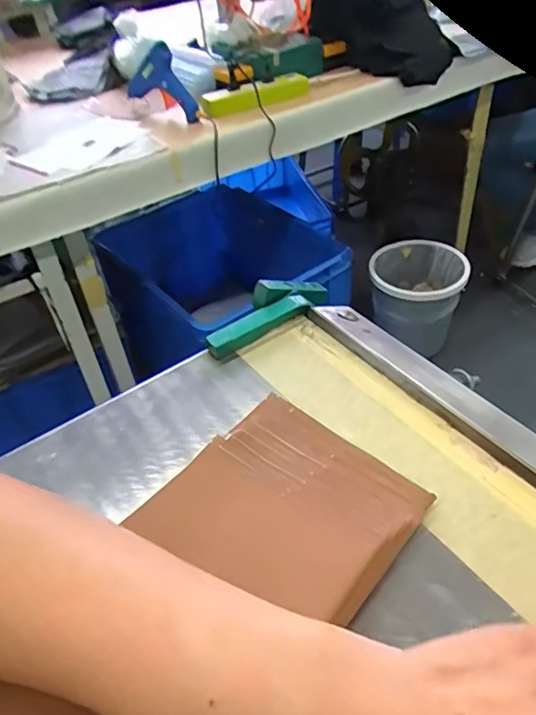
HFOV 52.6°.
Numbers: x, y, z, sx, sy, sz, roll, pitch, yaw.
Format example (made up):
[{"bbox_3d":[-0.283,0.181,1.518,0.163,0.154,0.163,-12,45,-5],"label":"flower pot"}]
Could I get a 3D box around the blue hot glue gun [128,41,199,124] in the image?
[{"bbox_3d":[-0.220,-0.552,1.083,0.053,0.134,0.169,-35,49,-28],"label":"blue hot glue gun"}]

